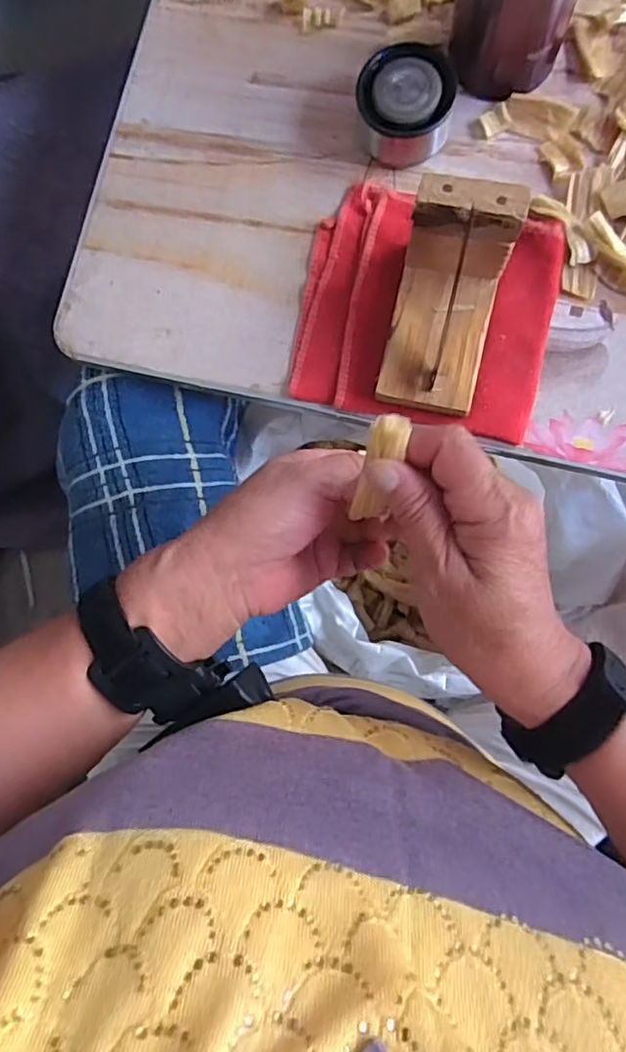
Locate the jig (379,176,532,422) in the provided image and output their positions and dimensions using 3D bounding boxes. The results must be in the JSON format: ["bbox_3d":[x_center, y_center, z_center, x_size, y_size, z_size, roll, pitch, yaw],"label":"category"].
[{"bbox_3d":[0.079,-0.132,0.357,0.060,0.082,0.105,14,84,6],"label":"jig"}]

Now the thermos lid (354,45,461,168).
[{"bbox_3d":[0.062,-0.281,0.398,0.063,0.040,0.064,14,84,6],"label":"thermos lid"}]

